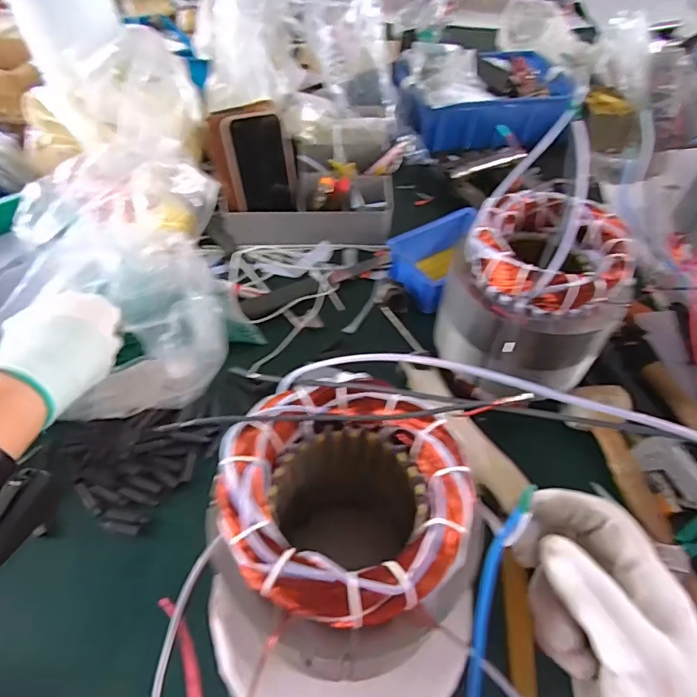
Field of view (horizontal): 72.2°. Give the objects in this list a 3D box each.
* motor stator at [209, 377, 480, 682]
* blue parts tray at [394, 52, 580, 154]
[{"bbox_3d":[-0.004,0.121,0.317,0.125,0.176,0.129,-7,54,-5],"label":"motor stator"},{"bbox_3d":[0.240,-0.447,0.854,0.291,0.085,0.182,-7,51,-7],"label":"blue parts tray"}]

